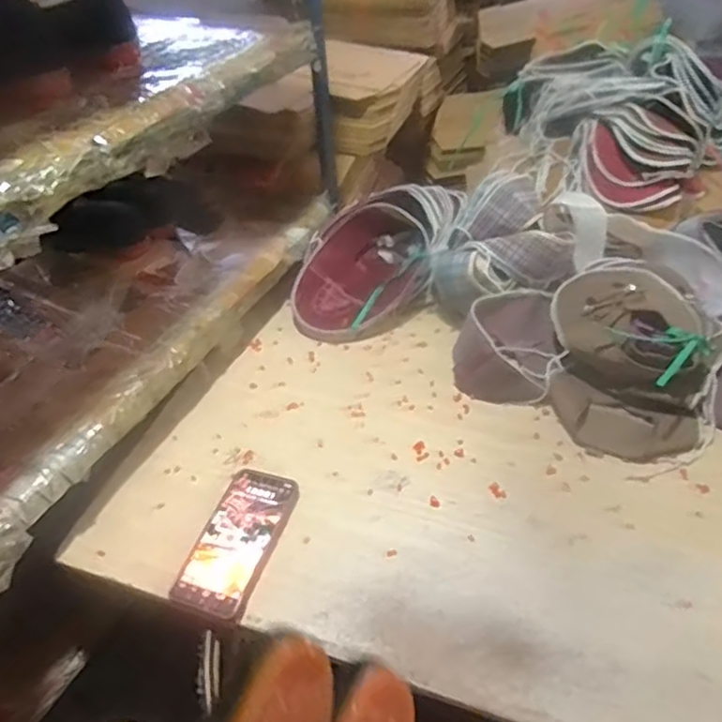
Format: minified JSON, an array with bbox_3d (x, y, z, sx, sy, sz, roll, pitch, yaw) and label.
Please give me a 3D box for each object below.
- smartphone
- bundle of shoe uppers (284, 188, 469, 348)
[{"bbox_3d":[-0.128,0.187,0.667,0.082,0.009,0.165,13,44,17],"label":"smartphone"},{"bbox_3d":[0.014,-0.149,0.939,0.199,0.140,0.255,18,46,22],"label":"bundle of shoe uppers"}]

